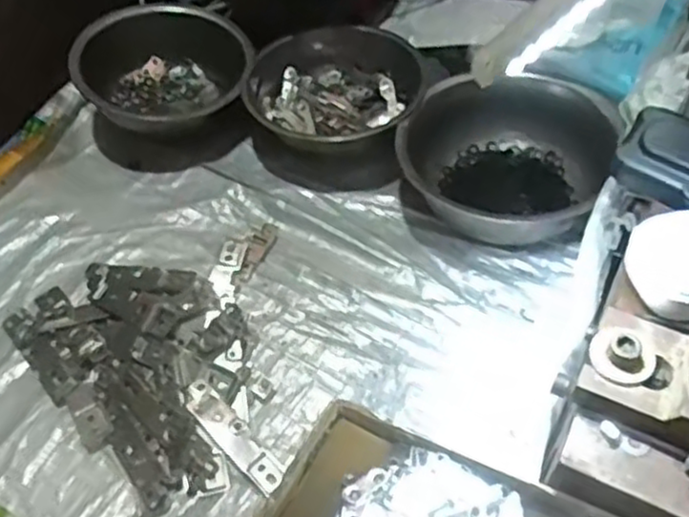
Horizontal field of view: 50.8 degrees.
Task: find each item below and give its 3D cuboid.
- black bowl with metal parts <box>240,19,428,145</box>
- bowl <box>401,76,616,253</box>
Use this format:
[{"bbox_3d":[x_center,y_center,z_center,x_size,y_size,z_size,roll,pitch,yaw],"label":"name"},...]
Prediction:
[{"bbox_3d":[-0.006,-0.142,0.619,0.143,0.052,0.143,-2,54,2],"label":"black bowl with metal parts"},{"bbox_3d":[0.123,-0.082,0.555,0.146,0.062,0.137,-2,54,2],"label":"bowl"}]

